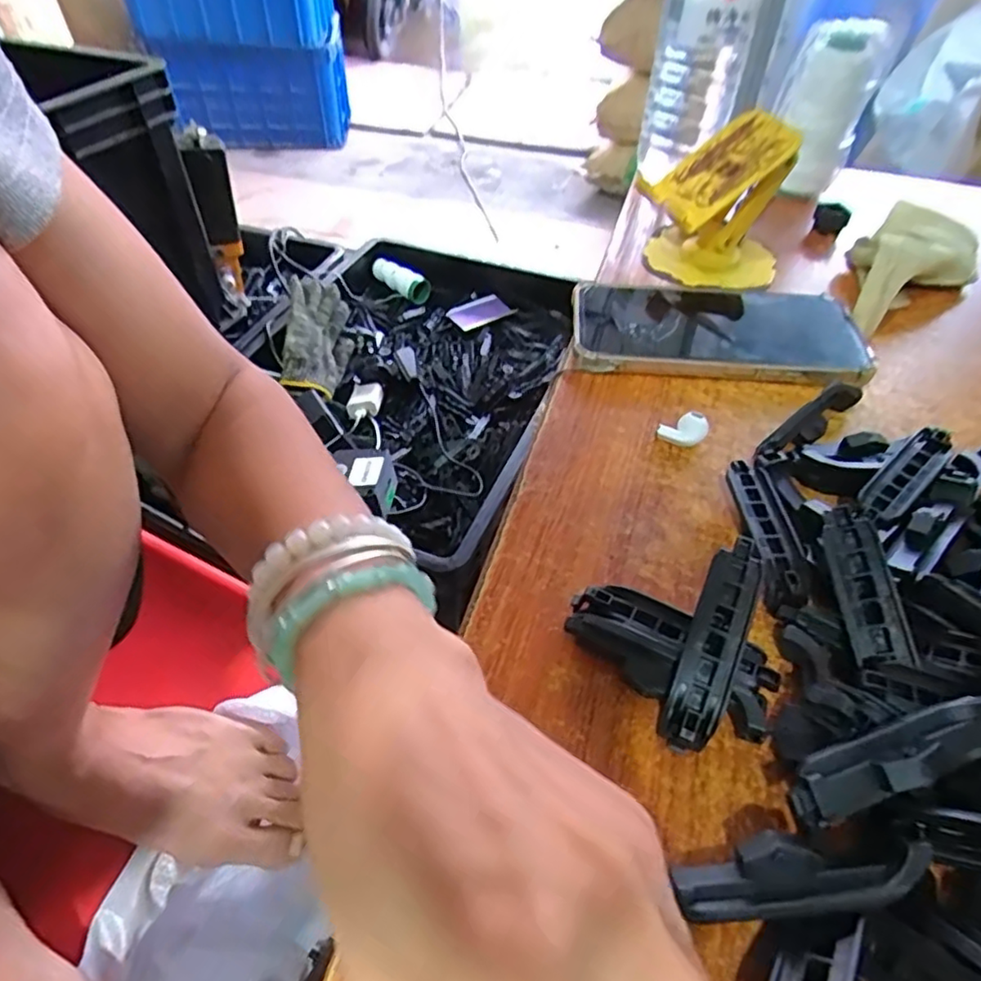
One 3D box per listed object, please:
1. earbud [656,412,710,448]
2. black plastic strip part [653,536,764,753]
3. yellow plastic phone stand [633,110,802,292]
[{"bbox_3d":[0.098,-0.031,0.321,0.023,0.018,0.011,17,49,14],"label":"earbud"},{"bbox_3d":[0.079,0.053,0.222,0.019,0.014,0.076,20,76,16],"label":"black plastic strip part"},{"bbox_3d":[0.153,-0.194,0.427,0.097,0.090,0.080,22,50,18],"label":"yellow plastic phone stand"}]

